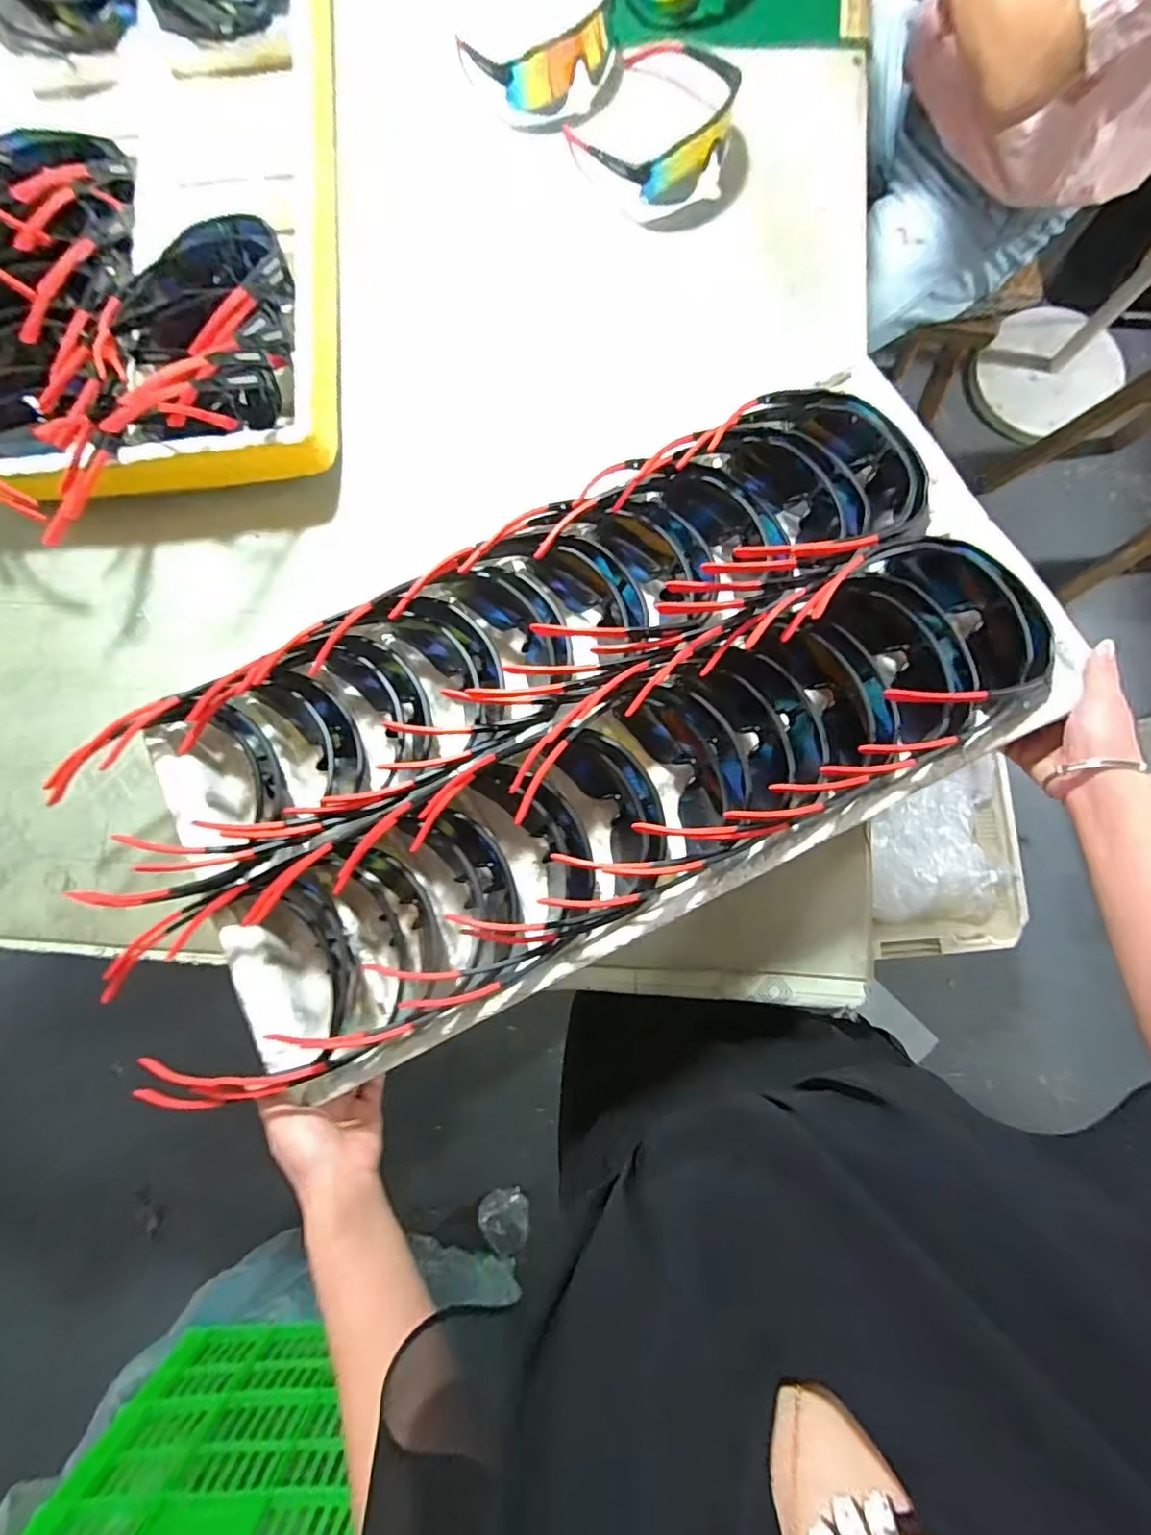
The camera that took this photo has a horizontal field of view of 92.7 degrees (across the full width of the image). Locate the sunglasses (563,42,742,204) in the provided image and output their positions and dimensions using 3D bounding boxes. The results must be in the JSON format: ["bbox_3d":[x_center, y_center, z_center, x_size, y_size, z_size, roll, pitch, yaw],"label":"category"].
[{"bbox_3d":[0.077,-0.683,0.573,0.150,0.049,0.176,-33,84,-2],"label":"sunglasses"}]

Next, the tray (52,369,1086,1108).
[{"bbox_3d":[-0.011,-0.027,0.453,0.740,0.089,0.333,-27,82,-1],"label":"tray"}]

